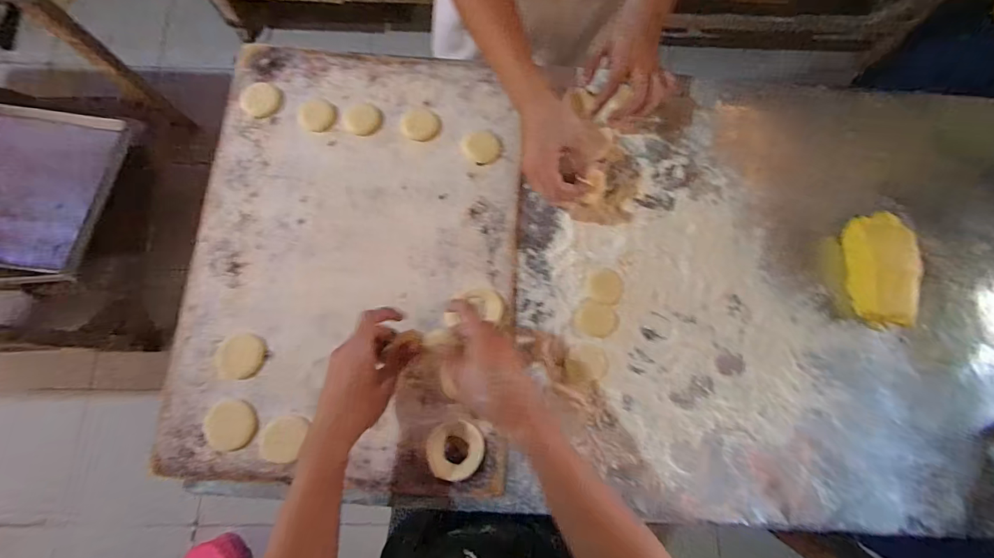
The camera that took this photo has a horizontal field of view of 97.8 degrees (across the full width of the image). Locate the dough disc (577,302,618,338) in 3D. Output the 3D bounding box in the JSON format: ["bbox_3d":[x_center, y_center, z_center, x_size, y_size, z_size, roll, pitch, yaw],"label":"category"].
[{"bbox_3d":[0.135,0.055,0.583,0.053,0.007,0.045,10,77,0],"label":"dough disc"}]

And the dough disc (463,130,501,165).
[{"bbox_3d":[-0.020,-0.191,0.628,0.053,0.005,0.049,2,77,-1],"label":"dough disc"}]

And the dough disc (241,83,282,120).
[{"bbox_3d":[-0.337,-0.255,0.618,0.053,0.011,0.056,0,77,-2],"label":"dough disc"}]

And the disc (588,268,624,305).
[{"bbox_3d":[0.149,0.010,0.592,0.047,0.004,0.047,0,77,-2],"label":"disc"}]

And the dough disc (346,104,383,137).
[{"bbox_3d":[-0.191,-0.231,0.625,0.050,0.005,0.048,0,77,-2],"label":"dough disc"}]

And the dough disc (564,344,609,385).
[{"bbox_3d":[0.119,0.113,0.573,0.055,0.004,0.052,0,77,-2],"label":"dough disc"}]

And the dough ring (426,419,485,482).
[{"bbox_3d":[-0.051,0.210,0.532,0.068,0.009,0.069,0,77,-2],"label":"dough ring"}]

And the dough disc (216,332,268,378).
[{"bbox_3d":[-0.327,0.099,0.552,0.062,0.011,0.055,-3,77,-3],"label":"dough disc"}]

